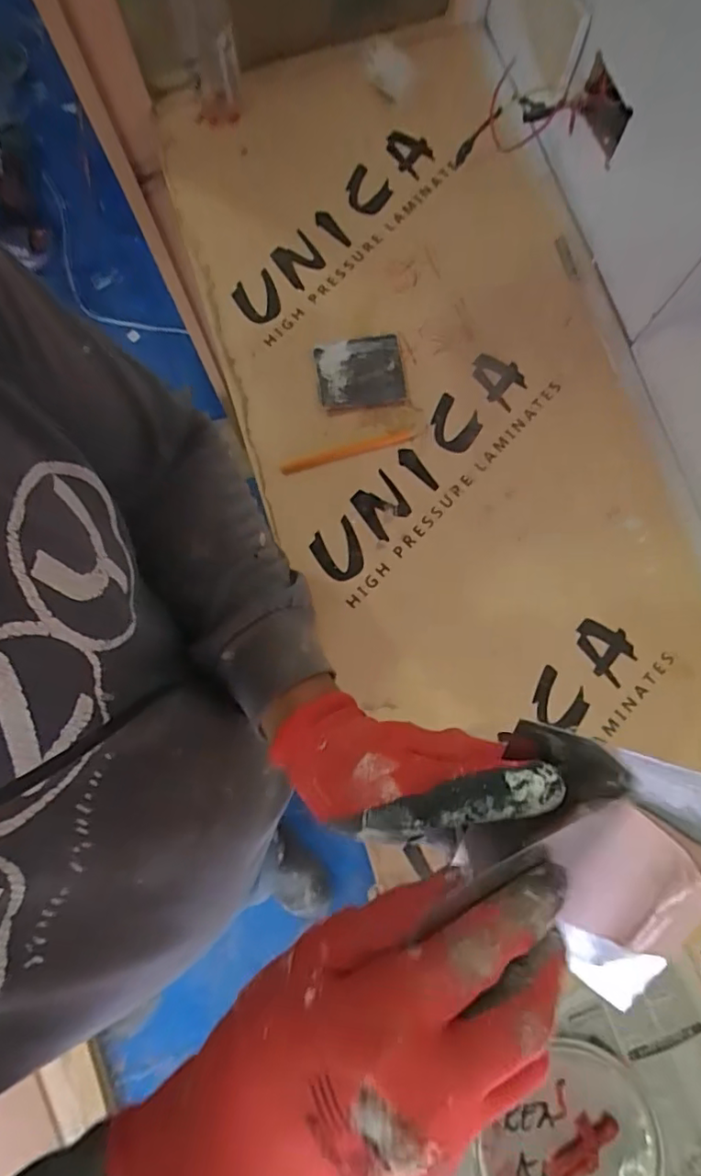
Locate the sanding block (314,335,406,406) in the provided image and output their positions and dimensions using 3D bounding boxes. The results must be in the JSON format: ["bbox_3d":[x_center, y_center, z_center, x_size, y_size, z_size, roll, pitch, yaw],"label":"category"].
[{"bbox_3d":[0.010,-0.225,0.604,0.087,0.014,0.069,-9,80,-1],"label":"sanding block"}]

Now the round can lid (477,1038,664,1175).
[{"bbox_3d":[0.184,0.464,0.471,0.147,0.010,0.137,0,80,1],"label":"round can lid"}]

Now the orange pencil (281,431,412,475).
[{"bbox_3d":[-0.004,-0.141,0.597,0.138,0.008,0.012,-15,80,-2],"label":"orange pencil"}]

